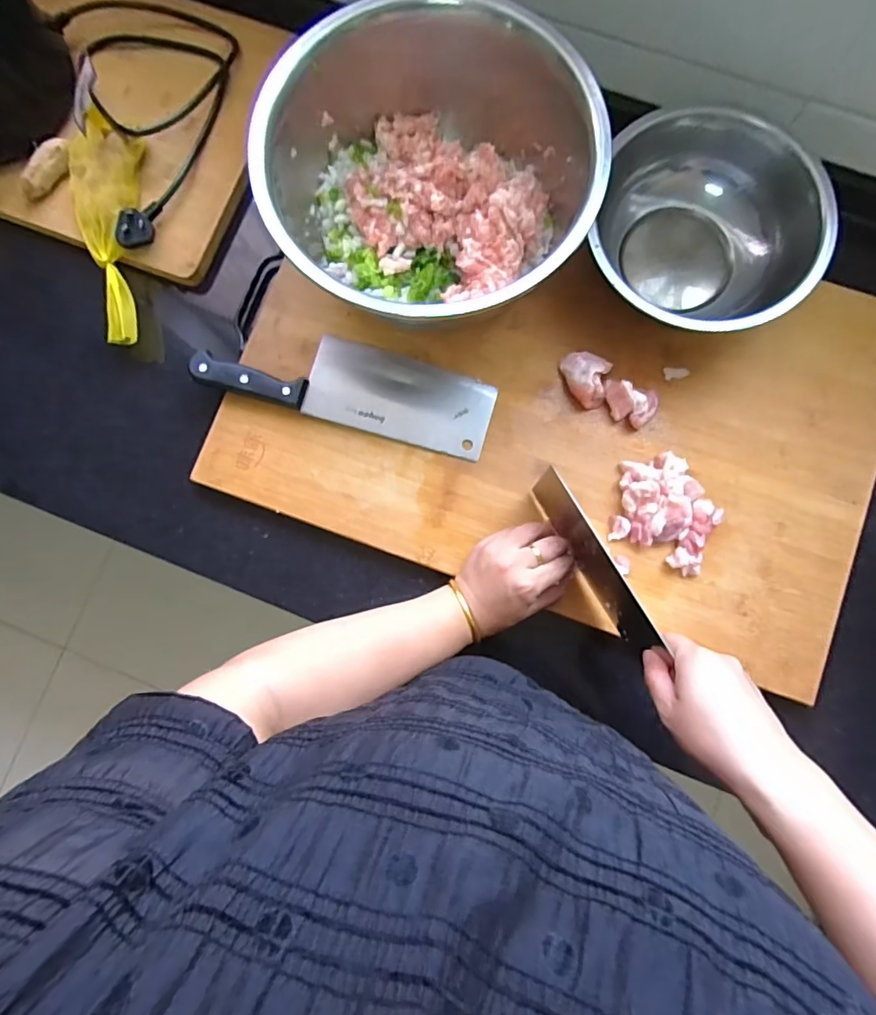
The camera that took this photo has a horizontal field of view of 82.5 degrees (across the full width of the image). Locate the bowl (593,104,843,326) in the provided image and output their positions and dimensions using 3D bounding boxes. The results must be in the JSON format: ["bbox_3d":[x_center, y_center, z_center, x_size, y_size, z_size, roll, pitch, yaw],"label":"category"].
[{"bbox_3d":[0.239,-0.248,0.453,0.188,0.071,0.169,12,84,3],"label":"bowl"}]

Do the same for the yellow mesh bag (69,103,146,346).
[{"bbox_3d":[-0.314,-0.273,0.487,0.065,0.031,0.220,-12,83,1],"label":"yellow mesh bag"}]

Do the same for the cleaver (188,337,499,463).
[{"bbox_3d":[-0.085,-0.118,0.471,0.273,0.021,0.079,16,84,4],"label":"cleaver"}]

